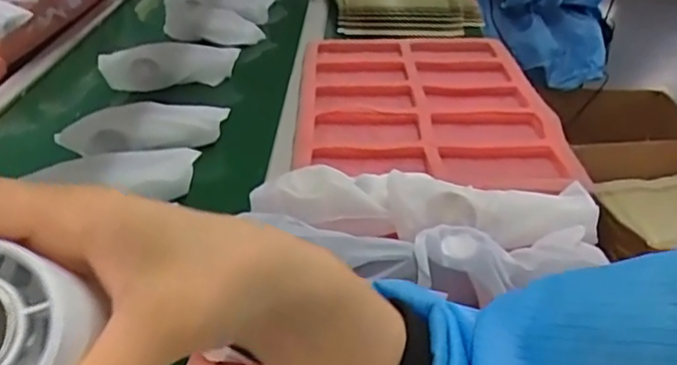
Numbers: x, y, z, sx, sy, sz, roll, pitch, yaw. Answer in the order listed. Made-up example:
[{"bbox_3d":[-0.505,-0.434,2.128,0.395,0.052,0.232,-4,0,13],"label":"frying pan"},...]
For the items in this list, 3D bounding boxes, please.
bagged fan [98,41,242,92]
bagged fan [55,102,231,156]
[{"bbox_3d":[-0.257,-0.179,0.959,0.205,0.072,0.040,-1,15,-25],"label":"bagged fan"},{"bbox_3d":[-0.235,-0.065,0.769,0.203,0.054,0.062,-16,40,-20],"label":"bagged fan"}]

